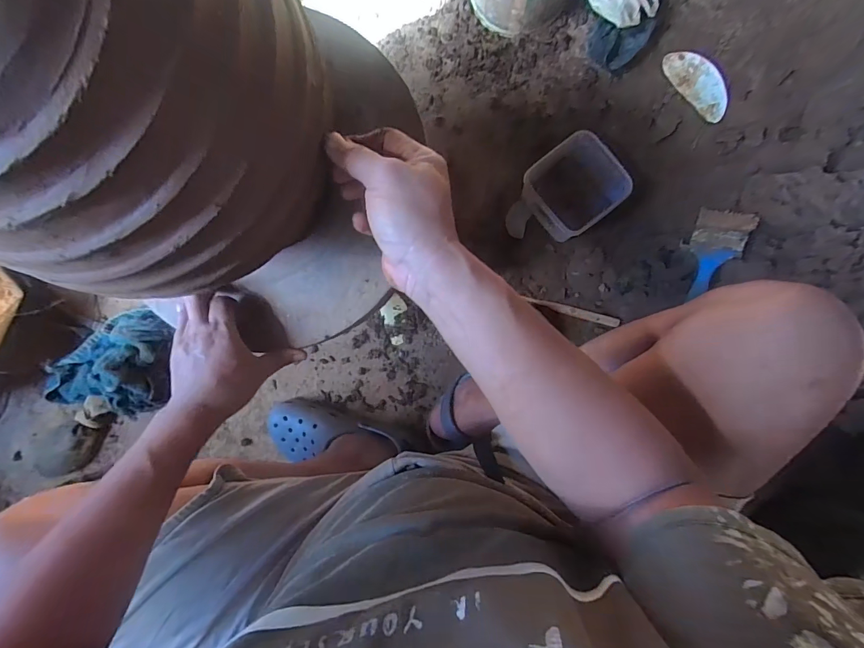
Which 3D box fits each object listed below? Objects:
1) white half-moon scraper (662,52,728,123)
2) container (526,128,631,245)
[{"bbox_3d":[0.464,-0.421,0.701,0.070,0.011,0.138,-43,88,4],"label":"white half-moon scraper"},{"bbox_3d":[0.233,-0.224,0.684,0.136,0.080,0.136,-39,88,4],"label":"container"}]

